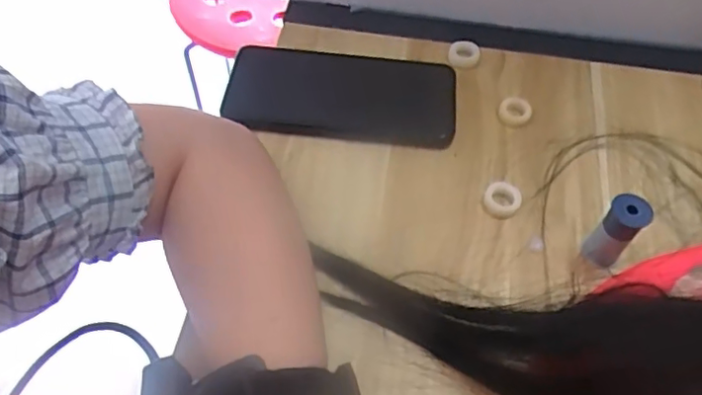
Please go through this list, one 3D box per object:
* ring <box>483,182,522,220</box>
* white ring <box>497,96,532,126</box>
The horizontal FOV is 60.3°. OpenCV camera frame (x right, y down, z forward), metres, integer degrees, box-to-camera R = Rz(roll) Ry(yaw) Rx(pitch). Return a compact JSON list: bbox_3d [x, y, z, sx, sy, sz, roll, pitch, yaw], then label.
[{"bbox_3d":[0.097,0.001,0.387,0.023,0.007,0.025,0,56,0],"label":"ring"},{"bbox_3d":[0.115,-0.062,0.422,0.021,0.009,0.022,0,56,0],"label":"white ring"}]

